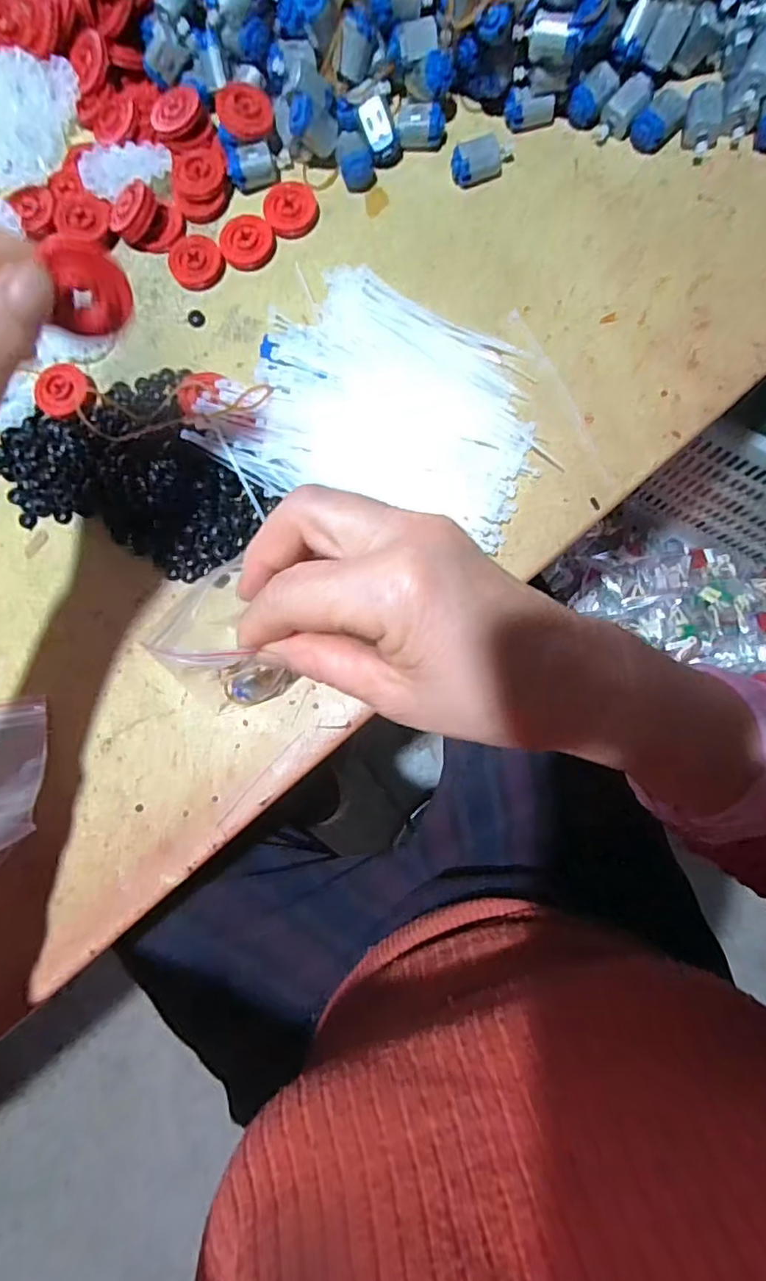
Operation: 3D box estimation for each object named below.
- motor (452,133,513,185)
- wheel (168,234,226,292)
[{"bbox_3d":[0.061,-0.285,0.333,0.038,0.015,0.016,-22,83,2],"label":"motor"},{"bbox_3d":[-0.114,-0.231,0.345,0.033,0.005,0.029,0,110,-4],"label":"wheel"}]

